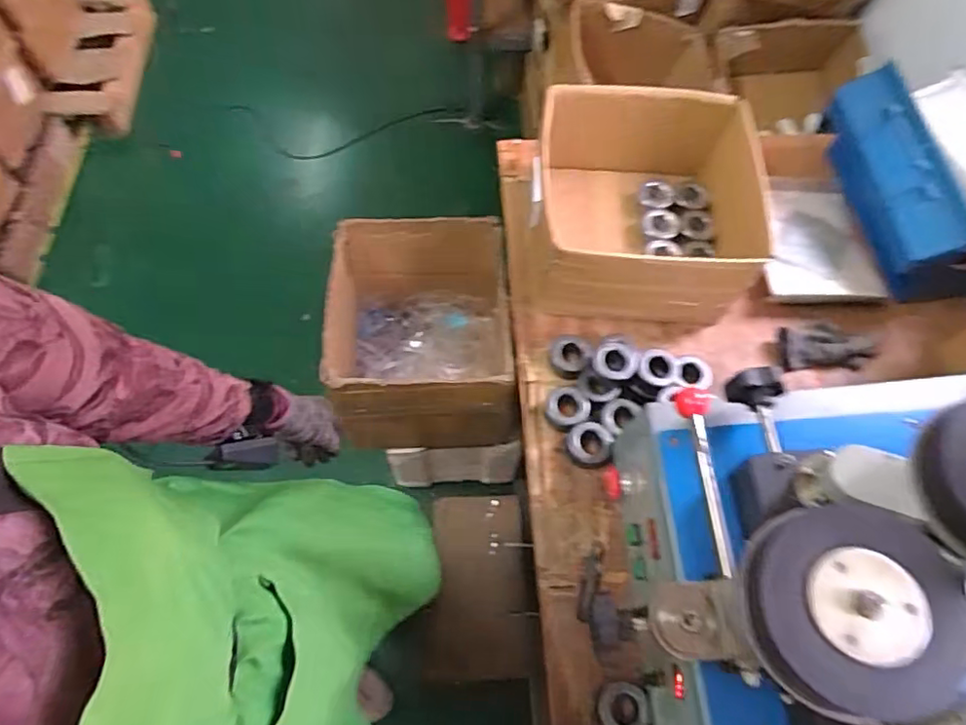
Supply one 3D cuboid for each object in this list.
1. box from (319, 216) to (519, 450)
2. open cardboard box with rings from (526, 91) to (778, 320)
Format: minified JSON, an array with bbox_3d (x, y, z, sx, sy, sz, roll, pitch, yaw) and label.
[{"bbox_3d":[-0.105,-0.042,1.111,0.308,0.305,0.322,0,64,-3],"label":"box"},{"bbox_3d":[0.273,-0.252,0.966,0.385,0.169,0.342,3,64,-1],"label":"open cardboard box with rings"}]

